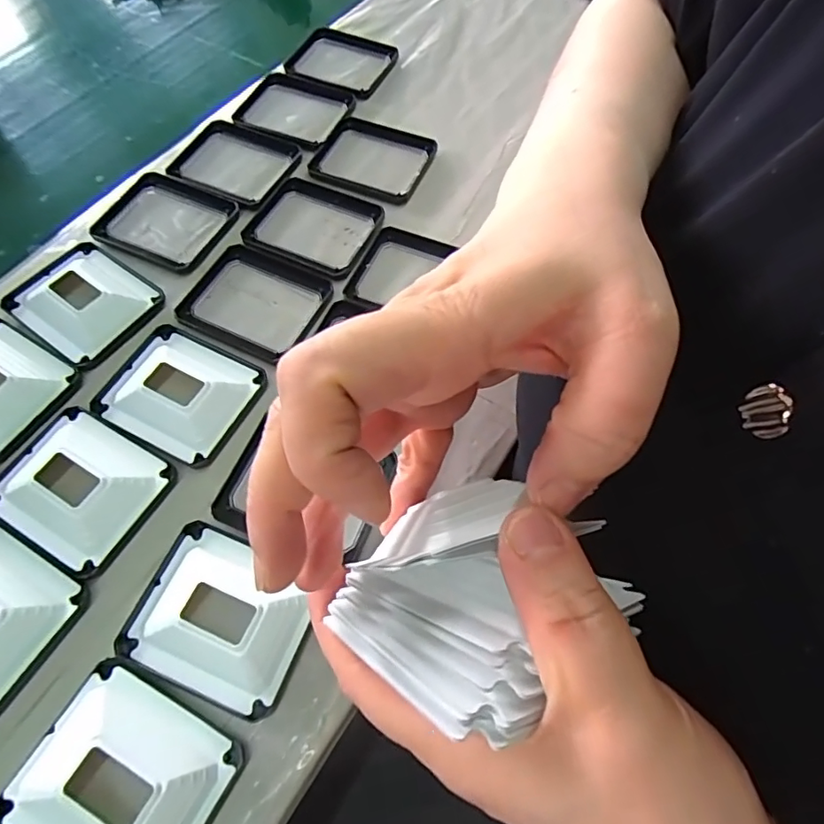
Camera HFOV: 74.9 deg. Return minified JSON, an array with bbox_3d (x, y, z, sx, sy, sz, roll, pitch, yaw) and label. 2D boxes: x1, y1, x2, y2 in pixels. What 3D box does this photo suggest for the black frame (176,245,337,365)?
[{"bbox_3d":[-0.098,-0.071,0.338,0.085,0.006,0.068,22,64,12],"label":"black frame"}]

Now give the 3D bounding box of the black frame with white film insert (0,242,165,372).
[{"bbox_3d":[-0.205,-0.071,0.334,0.083,0.015,0.069,33,67,17],"label":"black frame with white film insert"}]

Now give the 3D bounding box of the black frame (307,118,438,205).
[{"bbox_3d":[-0.030,-0.189,0.398,0.085,0.006,0.070,19,63,11],"label":"black frame"}]

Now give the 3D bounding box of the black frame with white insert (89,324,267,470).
[{"bbox_3d":[-0.134,-0.014,0.306,0.082,0.013,0.068,25,65,14],"label":"black frame with white insert"}]

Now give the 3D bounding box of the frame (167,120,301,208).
[{"bbox_3d":[-0.130,-0.185,0.394,0.087,0.012,0.071,26,65,15],"label":"frame"}]

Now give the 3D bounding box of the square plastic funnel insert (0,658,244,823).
[{"bbox_3d":[-0.120,0.150,0.220,0.078,0.018,0.068,26,65,14],"label":"square plastic funnel insert"}]

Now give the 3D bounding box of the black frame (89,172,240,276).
[{"bbox_3d":[-0.169,-0.131,0.366,0.084,0.011,0.066,21,64,12],"label":"black frame"}]

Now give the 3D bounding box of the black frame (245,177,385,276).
[{"bbox_3d":[-0.067,-0.129,0.369,0.085,0.007,0.073,23,64,13],"label":"black frame"}]

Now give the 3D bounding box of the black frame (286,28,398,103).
[{"bbox_3d":[-0.060,-0.298,0.453,0.084,0.013,0.073,18,63,11],"label":"black frame"}]

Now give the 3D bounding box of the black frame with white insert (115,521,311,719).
[{"bbox_3d":[-0.090,0.093,0.251,0.081,0.017,0.066,20,63,11],"label":"black frame with white insert"}]

